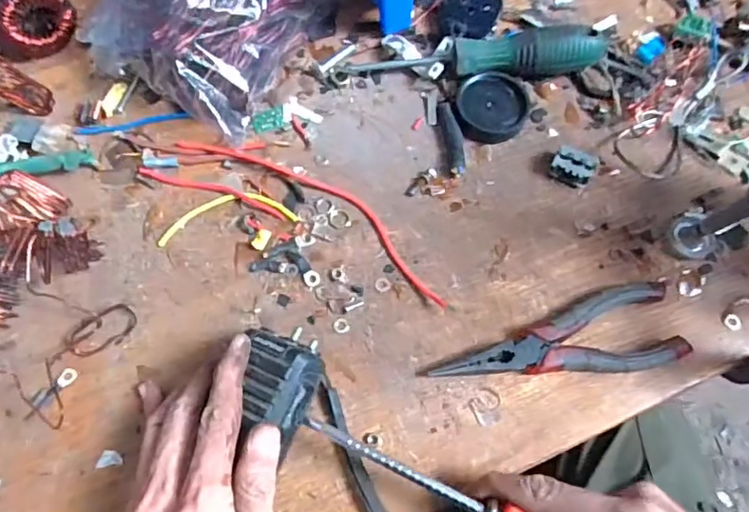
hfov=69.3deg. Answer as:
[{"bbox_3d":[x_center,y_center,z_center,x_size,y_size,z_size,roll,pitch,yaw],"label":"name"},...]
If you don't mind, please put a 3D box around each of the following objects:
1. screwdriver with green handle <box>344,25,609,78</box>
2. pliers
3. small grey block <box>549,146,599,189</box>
[{"bbox_3d":[0.074,-0.144,0.399,0.180,0.034,0.029,-3,71,-1],"label":"screwdriver with green handle"},{"bbox_3d":[0.111,0.054,0.337,0.154,0.017,0.050,-10,71,-4],"label":"pliers"},{"bbox_3d":[0.138,-0.062,0.377,0.028,0.017,0.020,28,73,9],"label":"small grey block"}]

